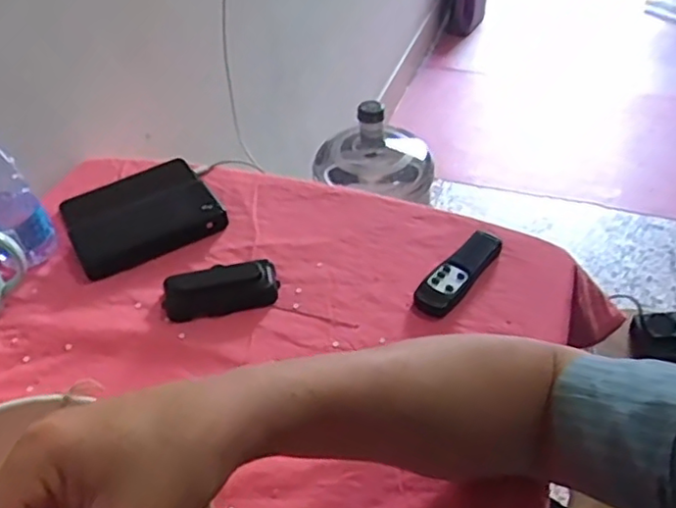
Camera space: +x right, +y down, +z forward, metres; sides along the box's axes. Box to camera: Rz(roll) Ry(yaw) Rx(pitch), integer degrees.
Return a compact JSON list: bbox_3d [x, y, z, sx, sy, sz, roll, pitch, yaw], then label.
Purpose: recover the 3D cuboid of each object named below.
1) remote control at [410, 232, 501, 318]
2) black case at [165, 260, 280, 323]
[{"bbox_3d":[0.116,0.017,0.636,0.040,0.015,0.118,27,50,27],"label":"remote control"},{"bbox_3d":[-0.111,0.034,0.629,0.106,0.020,0.049,-9,44,-8],"label":"black case"}]

